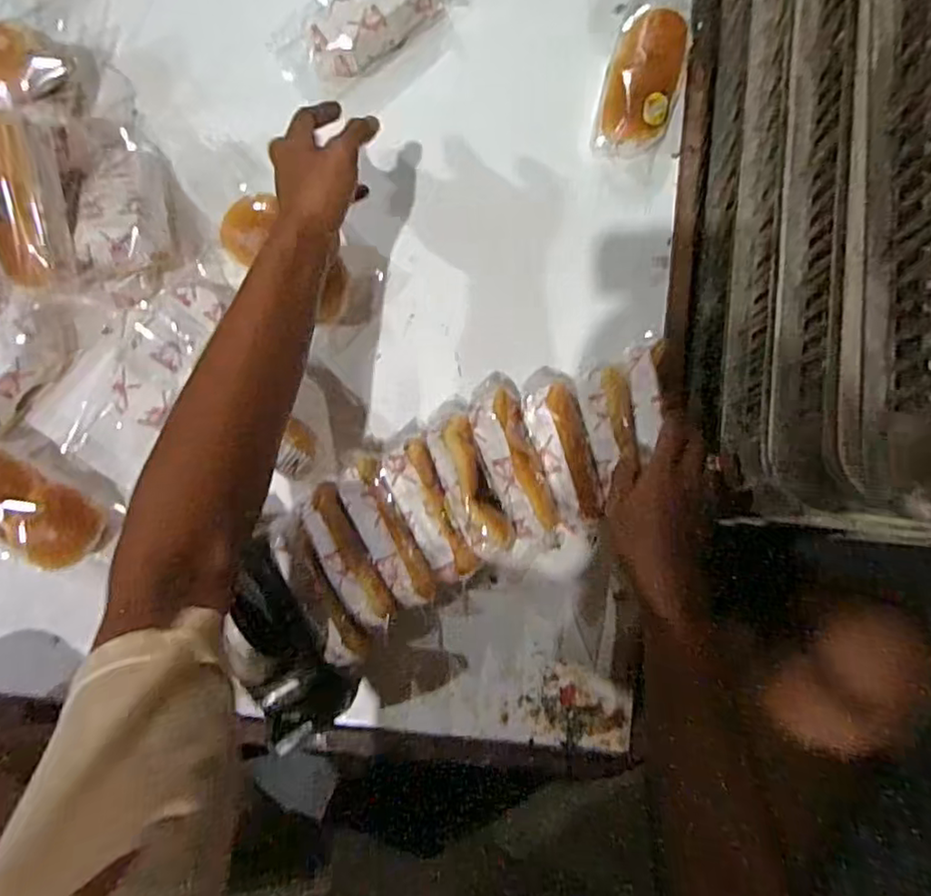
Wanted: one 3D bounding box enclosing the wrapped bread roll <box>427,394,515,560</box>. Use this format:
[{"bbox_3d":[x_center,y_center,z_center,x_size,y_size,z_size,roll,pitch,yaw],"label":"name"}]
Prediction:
[{"bbox_3d":[0.000,0.026,0.579,0.047,0.058,0.152,-20,85,-3],"label":"wrapped bread roll"}]

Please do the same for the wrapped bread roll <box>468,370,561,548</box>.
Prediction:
[{"bbox_3d":[0.045,0.012,0.582,0.055,0.061,0.169,-19,85,-3],"label":"wrapped bread roll"}]

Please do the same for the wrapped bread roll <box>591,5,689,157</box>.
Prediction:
[{"bbox_3d":[0.178,-0.363,0.621,0.077,0.052,0.146,18,85,0],"label":"wrapped bread roll"}]

